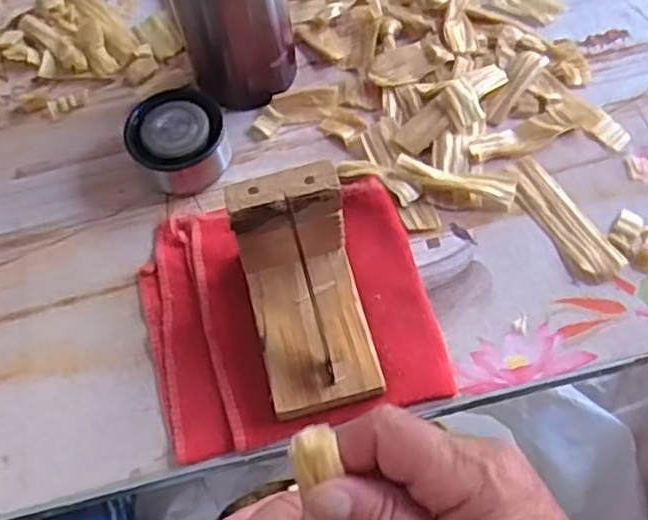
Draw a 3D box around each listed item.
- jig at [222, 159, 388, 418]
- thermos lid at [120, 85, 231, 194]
[{"bbox_3d":[-0.010,0.019,0.388,0.060,0.082,0.105,-13,59,-3],"label":"jig"},{"bbox_3d":[-0.095,-0.078,0.476,0.063,0.040,0.064,-13,59,-3],"label":"thermos lid"}]

